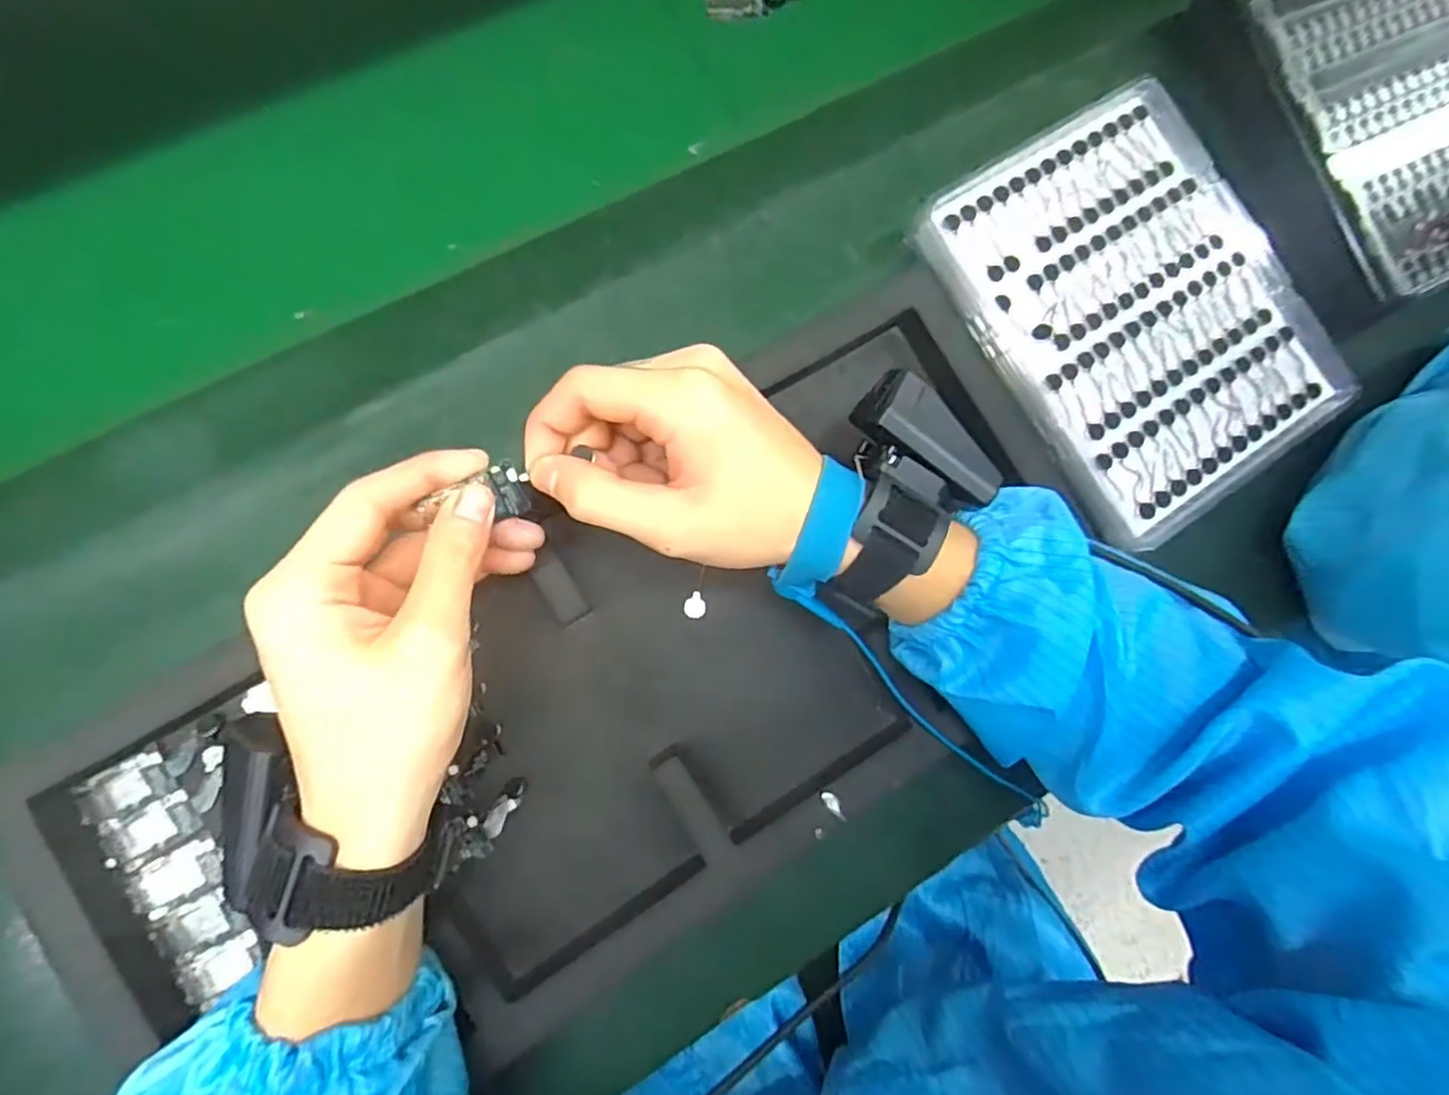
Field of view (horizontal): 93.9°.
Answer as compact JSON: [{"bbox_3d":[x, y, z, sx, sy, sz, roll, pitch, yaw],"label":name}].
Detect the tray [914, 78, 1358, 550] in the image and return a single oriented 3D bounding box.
[{"bbox_3d":[0.229,-0.132,0.372,0.174,0.025,0.214,-33,85,-7],"label":"tray"}]

